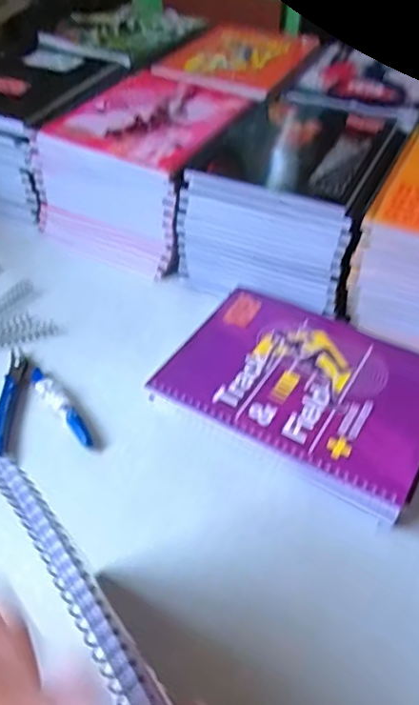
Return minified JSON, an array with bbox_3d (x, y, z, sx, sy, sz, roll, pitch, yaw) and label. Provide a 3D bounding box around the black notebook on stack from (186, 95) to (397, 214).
[{"bbox_3d":[0.087,-0.200,0.570,0.149,0.008,0.184,19,49,17],"label":"black notebook on stack"}]

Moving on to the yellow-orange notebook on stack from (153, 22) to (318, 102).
[{"bbox_3d":[0.038,-0.367,0.732,0.142,0.008,0.212,19,49,18],"label":"yellow-orange notebook on stack"}]

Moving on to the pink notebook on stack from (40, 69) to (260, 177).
[{"bbox_3d":[-0.055,-0.242,0.601,0.149,0.008,0.183,19,49,18],"label":"pink notebook on stack"}]

